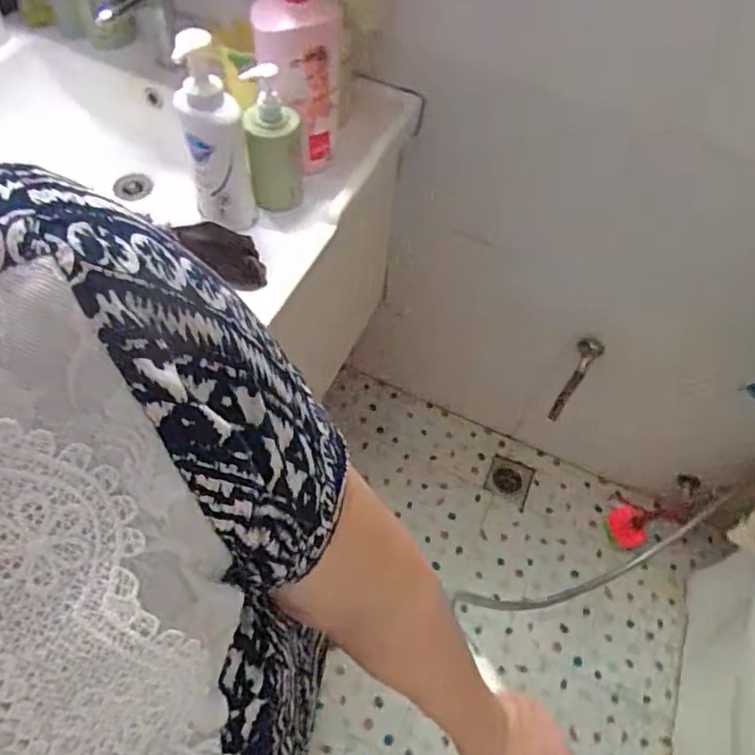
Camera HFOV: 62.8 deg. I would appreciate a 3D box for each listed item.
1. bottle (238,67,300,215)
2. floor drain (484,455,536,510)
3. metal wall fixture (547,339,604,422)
[{"bbox_3d":[-0.130,-0.295,0.782,0.063,0.202,0.070,-1,60,-7],"label":"bottle"},{"bbox_3d":[0.320,0.253,1.505,0.101,0.008,0.110,23,65,4],"label":"floor drain"},{"bbox_3d":[0.380,0.006,1.204,0.044,0.171,0.101,30,61,12],"label":"metal wall fixture"}]

